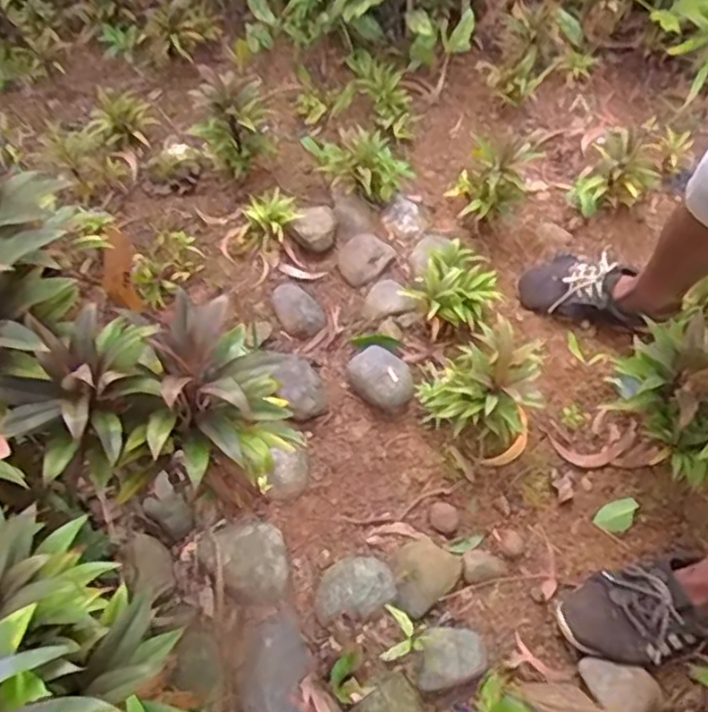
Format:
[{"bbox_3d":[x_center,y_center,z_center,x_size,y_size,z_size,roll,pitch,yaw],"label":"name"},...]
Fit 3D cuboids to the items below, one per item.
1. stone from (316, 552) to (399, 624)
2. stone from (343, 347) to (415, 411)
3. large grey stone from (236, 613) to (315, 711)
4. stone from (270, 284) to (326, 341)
[{"bbox_3d":[-0.001,0.291,0.873,0.106,0.041,0.085,-23,57,-13],"label":"stone"},{"bbox_3d":[0.038,0.027,1.042,0.082,0.056,0.115,-30,59,-17],"label":"stone"},{"bbox_3d":[-0.088,0.380,0.781,0.088,0.049,0.172,-7,55,-2],"label":"large grey stone"},{"bbox_3d":[-0.096,-0.077,1.137,0.063,0.026,0.114,-38,62,-22],"label":"stone"}]

